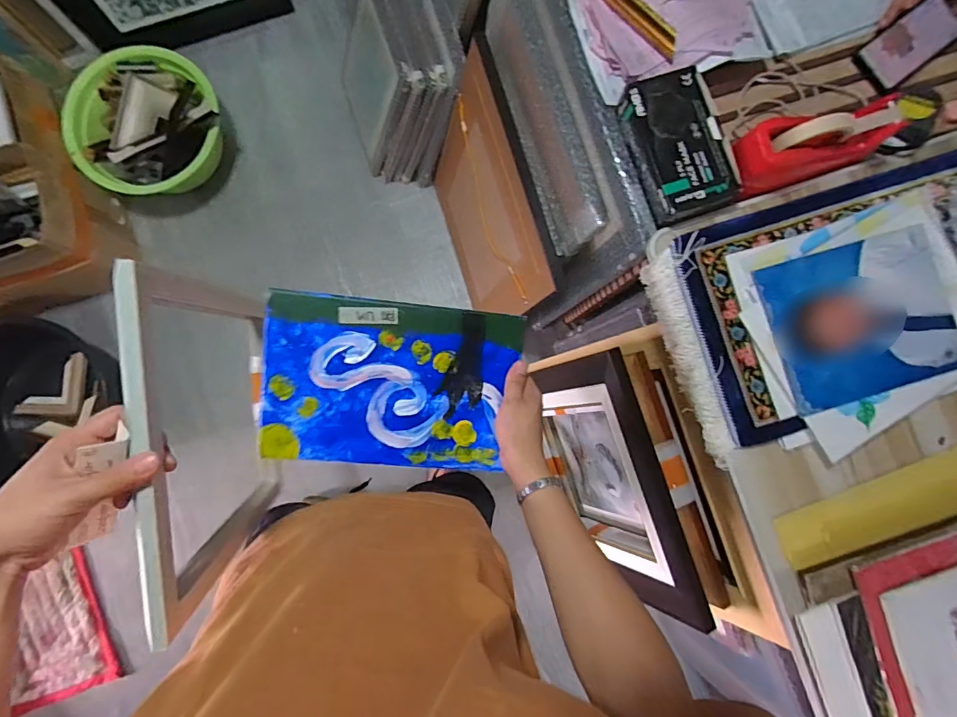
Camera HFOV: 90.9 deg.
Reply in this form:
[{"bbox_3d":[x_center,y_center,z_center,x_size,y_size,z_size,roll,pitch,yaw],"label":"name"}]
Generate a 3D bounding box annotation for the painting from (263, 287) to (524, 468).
[{"bbox_3d":[-0.101,0.032,0.552,0.281,0.006,0.192,5,97,-9],"label":"painting"}]

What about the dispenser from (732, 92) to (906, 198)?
[{"bbox_3d":[0.437,-0.283,0.618,0.215,0.079,0.072,-18,87,-2],"label":"dispenser"}]

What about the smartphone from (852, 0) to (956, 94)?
[{"bbox_3d":[0.628,-0.460,0.689,0.154,0.009,0.079,-39,88,-3],"label":"smartphone"}]

